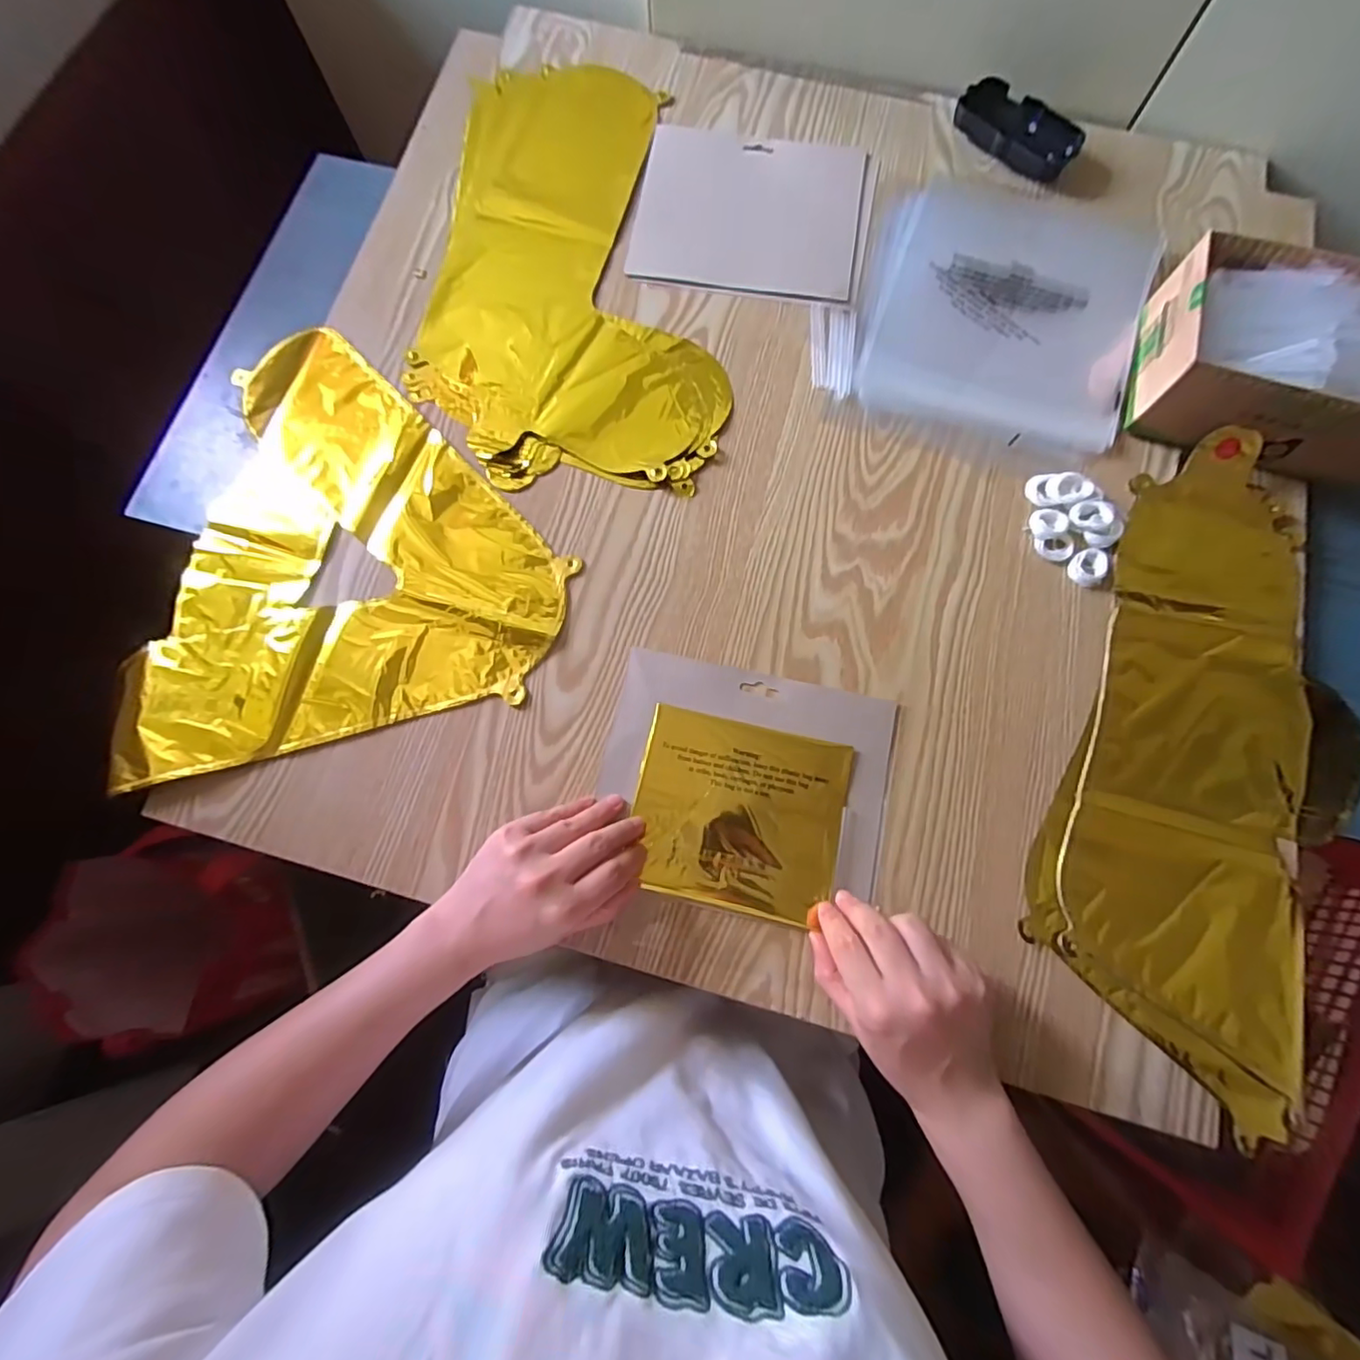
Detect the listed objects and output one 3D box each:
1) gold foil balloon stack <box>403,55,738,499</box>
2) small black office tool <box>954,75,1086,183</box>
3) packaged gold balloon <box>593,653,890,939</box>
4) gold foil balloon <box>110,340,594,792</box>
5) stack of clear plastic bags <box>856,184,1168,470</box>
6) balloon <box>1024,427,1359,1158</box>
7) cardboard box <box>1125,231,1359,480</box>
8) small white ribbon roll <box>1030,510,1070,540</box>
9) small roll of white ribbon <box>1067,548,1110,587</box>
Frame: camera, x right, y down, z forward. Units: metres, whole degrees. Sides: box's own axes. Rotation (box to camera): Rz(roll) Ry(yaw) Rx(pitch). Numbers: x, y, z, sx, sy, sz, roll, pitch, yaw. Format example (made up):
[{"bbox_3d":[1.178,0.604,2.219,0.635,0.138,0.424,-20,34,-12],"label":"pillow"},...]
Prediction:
[{"bbox_3d":[-0.085,-0.359,0.510,0.245,0.008,0.419,3,76,2],"label":"gold foil balloon stack"},{"bbox_3d":[0.292,-0.480,0.520,0.107,0.024,0.050,42,80,10],"label":"small black office tool"},{"bbox_3d":[0.044,0.072,0.407,0.193,0.010,0.158,12,77,4],"label":"packaged gold balloon"},{"bbox_3d":[-0.263,-0.120,0.450,0.306,0.012,0.331,-14,76,-2],"label":"gold foil balloon"},{"bbox_3d":[0.263,-0.308,0.490,0.217,0.008,0.249,19,77,6],"label":"stack of clear plastic bags"},{"bbox_3d":[0.365,0.043,0.395,0.184,0.016,0.418,22,77,6],"label":"balloon"},{"bbox_3d":[0.440,-0.228,0.428,0.183,0.072,0.139,17,77,5],"label":"cardboard box"},{"bbox_3d":[0.272,-0.115,0.438,0.029,0.007,0.024,-15,76,-3],"label":"small white ribbon roll"},{"bbox_3d":[0.297,-0.082,0.434,0.030,0.006,0.025,-34,78,-7],"label":"small roll of white ribbon"}]

